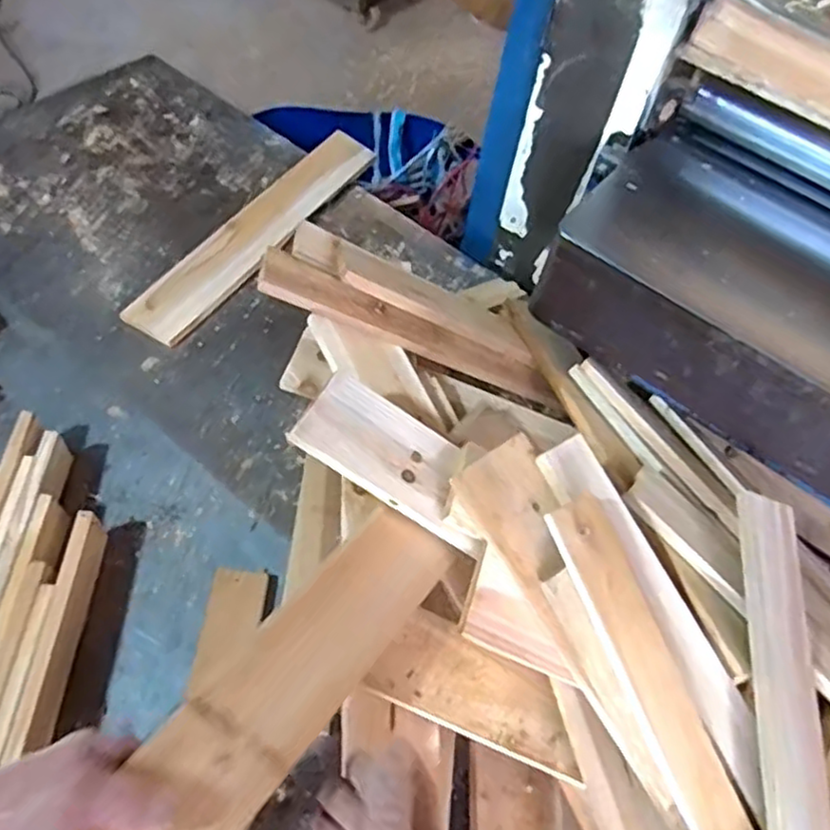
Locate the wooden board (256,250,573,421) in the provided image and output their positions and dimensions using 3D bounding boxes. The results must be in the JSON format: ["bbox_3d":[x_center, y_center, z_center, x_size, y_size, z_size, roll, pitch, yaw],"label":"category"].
[{"bbox_3d":[0.012,-0.079,0.724,0.364,0.024,0.040,21,54,-25],"label":"wooden board"}]

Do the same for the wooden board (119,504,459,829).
[{"bbox_3d":[-0.085,0.181,0.484,0.079,0.010,0.320,44,48,4],"label":"wooden board"}]

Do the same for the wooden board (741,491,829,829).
[{"bbox_3d":[0.293,0.298,0.526,0.064,0.014,0.485,13,62,-5],"label":"wooden board"}]

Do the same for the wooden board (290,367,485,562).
[{"bbox_3d":[-0.009,0.038,0.600,0.182,0.012,0.088,35,53,-9],"label":"wooden board"}]

